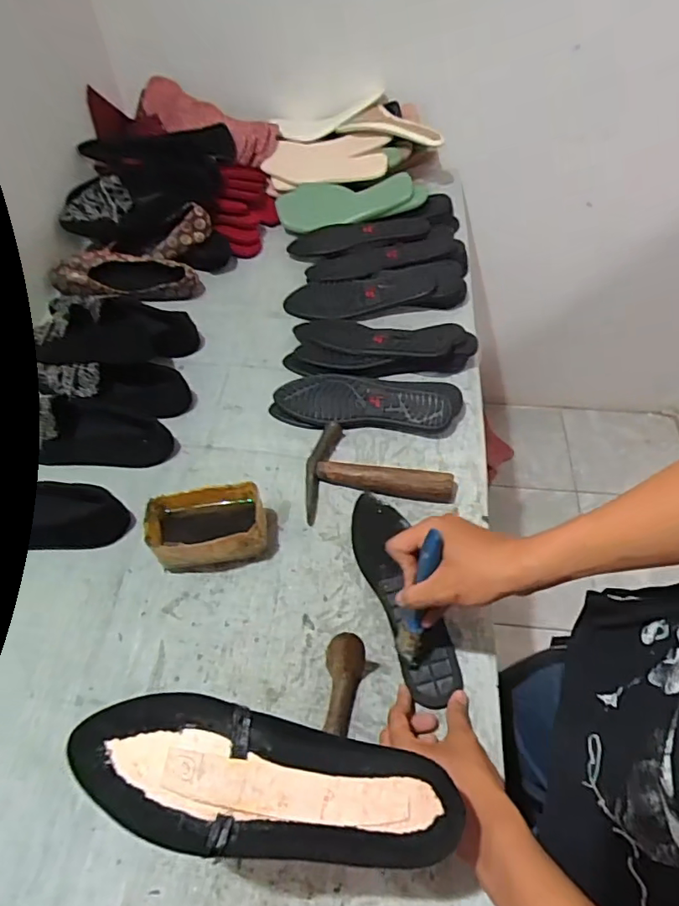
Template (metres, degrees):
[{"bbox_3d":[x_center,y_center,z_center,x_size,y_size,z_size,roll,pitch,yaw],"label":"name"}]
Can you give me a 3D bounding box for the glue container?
[{"bbox_3d":[-0.147,0.084,0.606,0.124,0.067,0.077,-12,55,-6],"label":"glue container"}]

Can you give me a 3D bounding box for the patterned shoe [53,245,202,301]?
[{"bbox_3d":[-0.343,-0.278,0.866,0.231,0.059,0.085,8,56,7],"label":"patterned shoe"}]

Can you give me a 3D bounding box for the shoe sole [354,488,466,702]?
[{"bbox_3d":[0.069,0.149,0.597,0.067,0.012,0.239,-17,55,-9],"label":"shoe sole"}]

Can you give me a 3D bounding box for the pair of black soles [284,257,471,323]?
[{"bbox_3d":[0.059,-0.254,0.853,0.288,0.036,0.083,-8,56,-5],"label":"pair of black soles"}]

